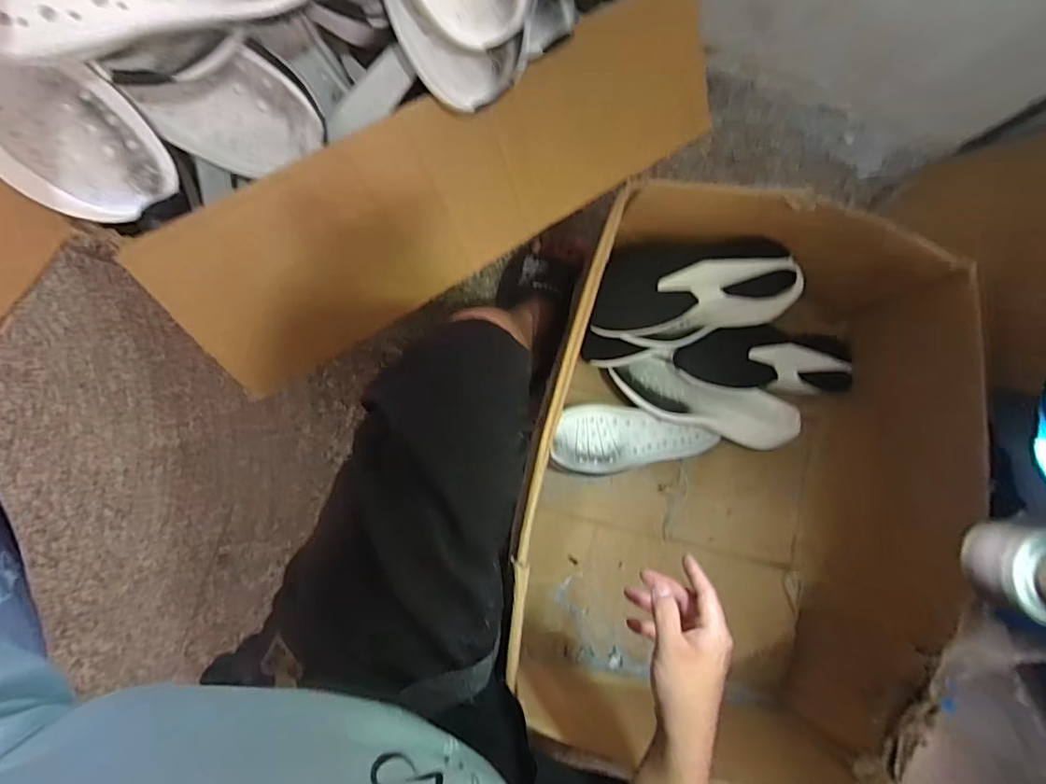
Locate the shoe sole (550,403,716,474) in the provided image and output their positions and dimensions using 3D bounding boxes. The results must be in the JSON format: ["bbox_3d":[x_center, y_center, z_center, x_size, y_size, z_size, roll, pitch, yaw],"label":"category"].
[{"bbox_3d":[0.181,0.077,0.891,0.279,0.057,0.107,2,85,-7],"label":"shoe sole"}]

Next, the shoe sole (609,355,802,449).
[{"bbox_3d":[0.289,0.014,0.869,0.294,0.069,0.088,22,83,-5],"label":"shoe sole"}]

